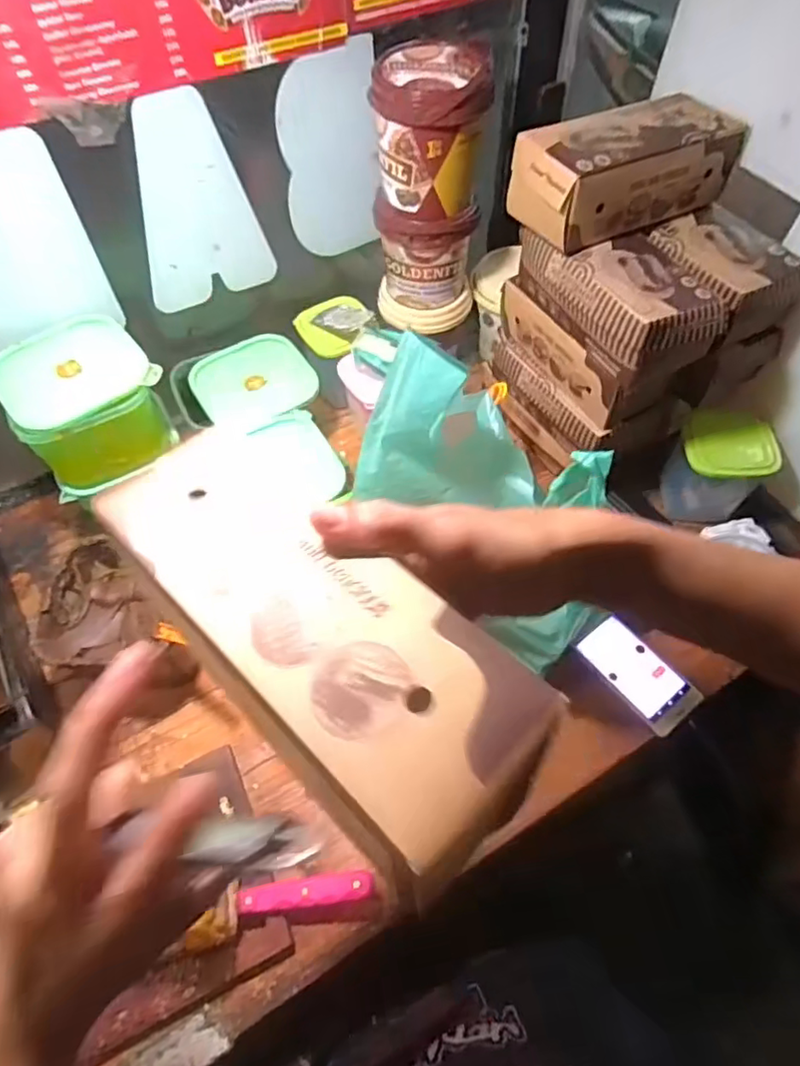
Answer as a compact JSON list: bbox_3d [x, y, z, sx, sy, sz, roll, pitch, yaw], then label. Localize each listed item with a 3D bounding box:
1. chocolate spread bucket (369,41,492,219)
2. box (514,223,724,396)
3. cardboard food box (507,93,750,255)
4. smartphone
[{"bbox_3d":[0.034,-0.446,0.652,0.117,0.131,0.115,4,58,3],"label":"chocolate spread bucket"},{"bbox_3d":[0.219,-0.245,0.589,0.108,0.081,0.214,-23,61,-14],"label":"box"},{"bbox_3d":[0.223,-0.356,0.569,0.213,0.074,0.104,-24,61,-14],"label":"cardboard food box"},{"bbox_3d":[0.261,0.154,0.639,0.069,0.014,0.126,-32,63,-18],"label":"smartphone"}]

